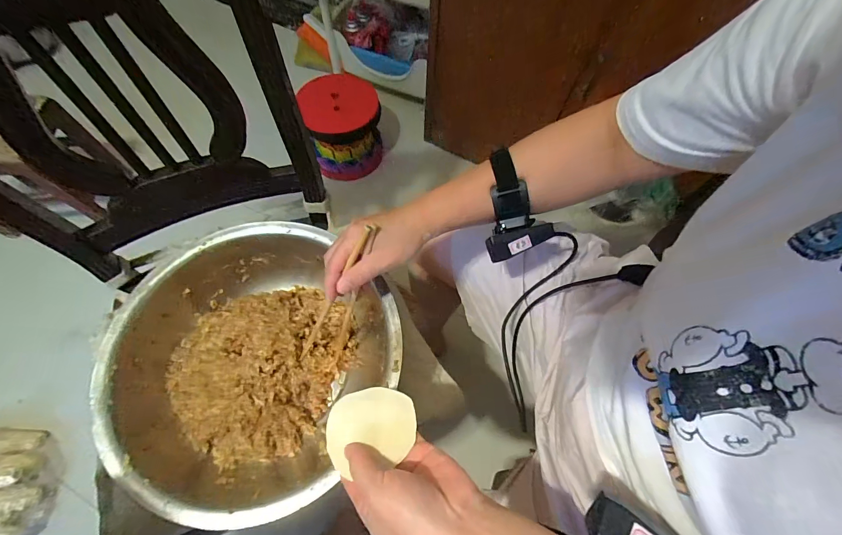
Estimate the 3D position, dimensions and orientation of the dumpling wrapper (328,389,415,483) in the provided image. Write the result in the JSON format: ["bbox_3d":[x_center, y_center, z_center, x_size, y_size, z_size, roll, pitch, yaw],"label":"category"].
[{"bbox_3d":[-0.045,0.145,0.326,0.080,0.010,0.067,-20,68,-11],"label":"dumpling wrapper"}]

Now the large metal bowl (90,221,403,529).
[{"bbox_3d":[-0.194,0.119,0.462,0.326,0.111,0.324,1,65,-2],"label":"large metal bowl"}]

